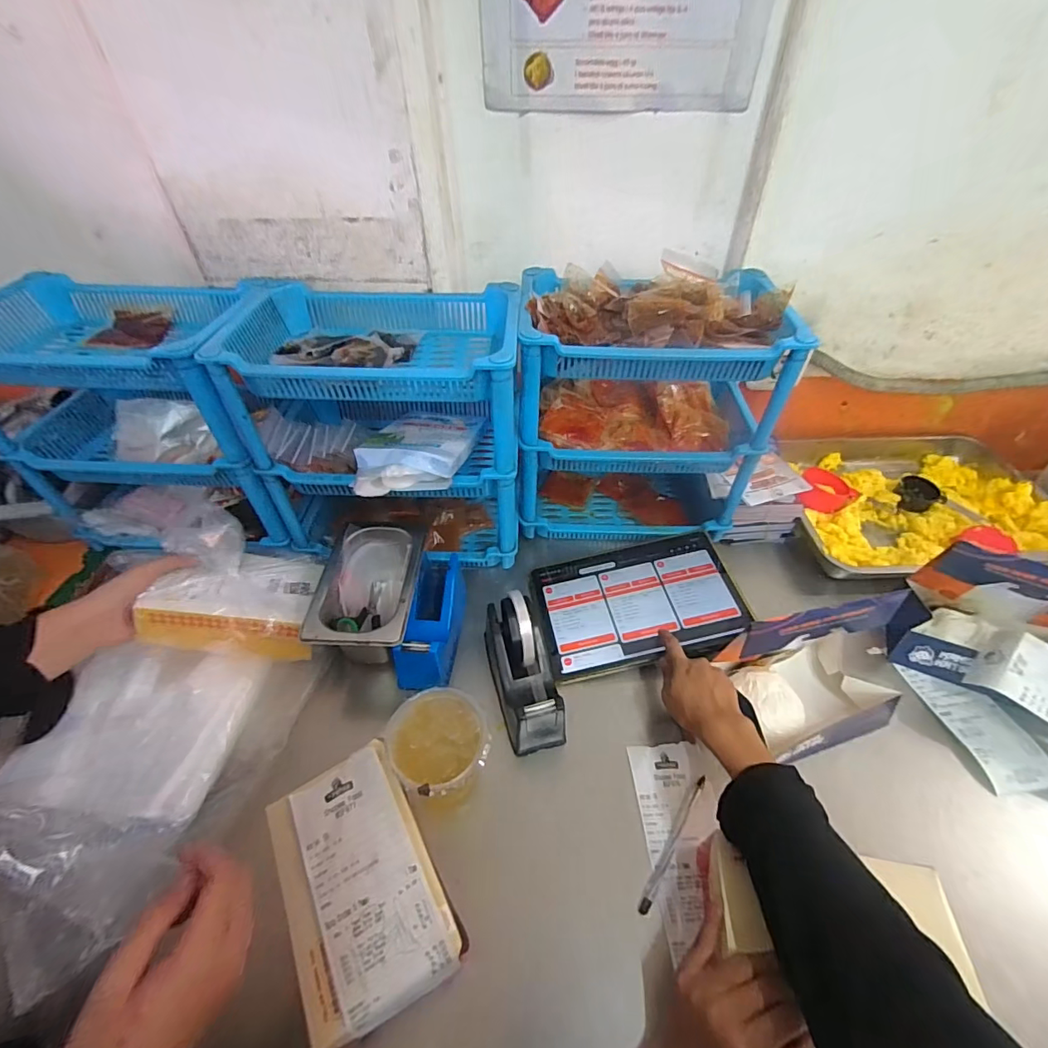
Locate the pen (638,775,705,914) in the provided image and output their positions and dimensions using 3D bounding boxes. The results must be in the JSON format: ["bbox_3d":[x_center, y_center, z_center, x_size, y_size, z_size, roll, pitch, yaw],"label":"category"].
[{"bbox_3d":[0.143,0.300,0.460,0.010,0.004,0.136,28,52,25],"label":"pen"}]

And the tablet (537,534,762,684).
[{"bbox_3d":[0.145,0.097,0.623,0.250,0.008,0.159,-14,51,-2],"label":"tablet"}]

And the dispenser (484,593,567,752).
[{"bbox_3d":[0.002,0.158,0.533,0.070,0.103,0.150,-11,47,-11],"label":"dispenser"}]

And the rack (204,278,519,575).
[{"bbox_3d":[-0.159,-0.101,0.620,0.307,0.324,0.231,4,46,4],"label":"rack"}]

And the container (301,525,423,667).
[{"bbox_3d":[-0.181,0.090,0.589,0.110,0.085,0.169,1,46,1],"label":"container"}]

